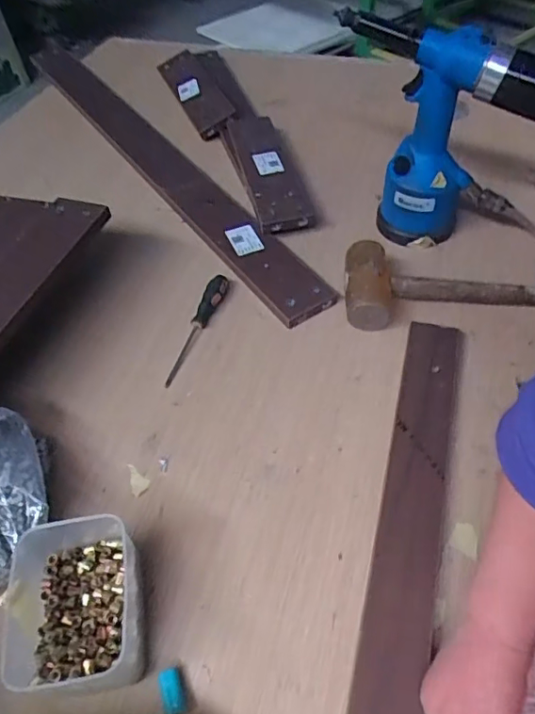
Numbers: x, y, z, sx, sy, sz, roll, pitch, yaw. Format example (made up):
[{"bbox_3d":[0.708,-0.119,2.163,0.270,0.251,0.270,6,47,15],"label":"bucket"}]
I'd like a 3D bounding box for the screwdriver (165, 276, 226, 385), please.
[{"bbox_3d":[-0.091,-0.040,0.690,0.025,0.022,0.179,11,55,14],"label":"screwdriver"}]

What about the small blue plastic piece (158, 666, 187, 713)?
[{"bbox_3d":[-0.079,0.278,0.441,0.018,0.012,0.034,-20,53,-10],"label":"small blue plastic piece"}]

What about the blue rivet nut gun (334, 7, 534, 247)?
[{"bbox_3d":[0.217,-0.275,0.692,0.264,0.266,0.092,27,60,24],"label":"blue rivet nut gun"}]

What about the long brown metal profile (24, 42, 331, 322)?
[{"bbox_3d":[-0.213,-0.375,0.963,0.102,0.017,0.969,-30,56,-17],"label":"long brown metal profile"}]

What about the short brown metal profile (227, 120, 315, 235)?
[{"bbox_3d":[-0.001,-0.322,0.884,0.086,0.021,0.326,-13,52,-4],"label":"short brown metal profile"}]

